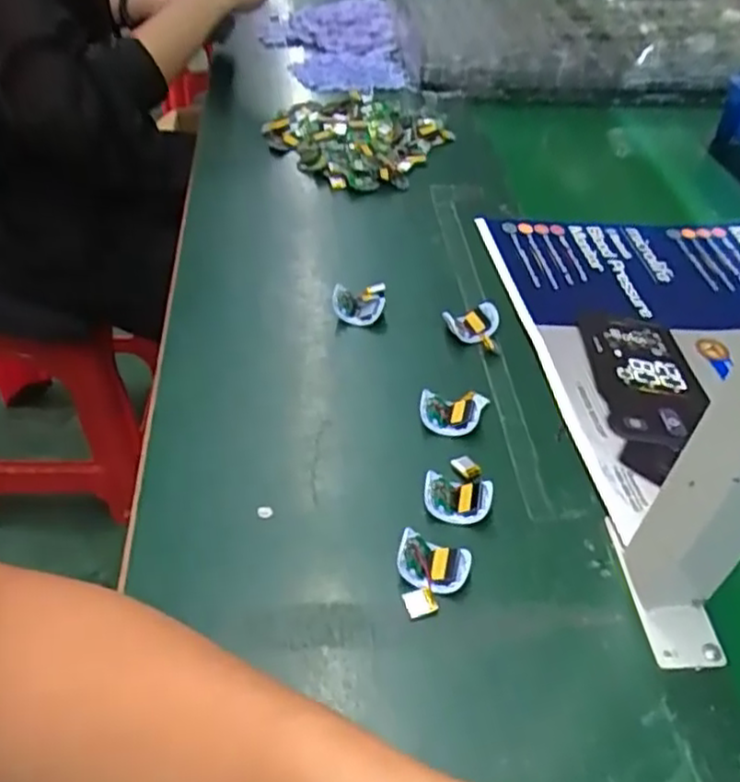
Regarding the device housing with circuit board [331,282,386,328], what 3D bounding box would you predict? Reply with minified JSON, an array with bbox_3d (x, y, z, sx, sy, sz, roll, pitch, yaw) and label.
[{"bbox_3d":[-0.009,-0.077,0.594,0.042,0.020,0.045,2,45,-1],"label":"device housing with circuit board"}]

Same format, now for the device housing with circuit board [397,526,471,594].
[{"bbox_3d":[0.038,0.102,0.421,0.042,0.020,0.028,12,46,10],"label":"device housing with circuit board"}]

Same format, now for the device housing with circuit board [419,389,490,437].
[{"bbox_3d":[0.059,0.013,0.512,0.046,0.019,0.040,9,46,6],"label":"device housing with circuit board"}]

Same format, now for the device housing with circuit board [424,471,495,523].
[{"bbox_3d":[0.056,0.070,0.457,0.043,0.017,0.028,4,45,2],"label":"device housing with circuit board"}]

